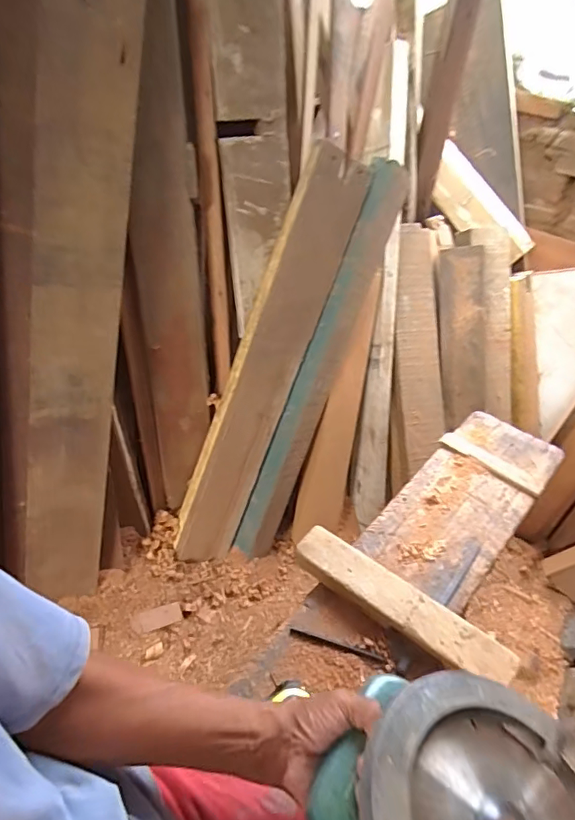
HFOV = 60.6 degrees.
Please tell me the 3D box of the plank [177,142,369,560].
[{"bbox_3d":[-0.038,-0.081,1.035,0.124,0.876,0.025,17,10,-21],"label":"plank"}]

